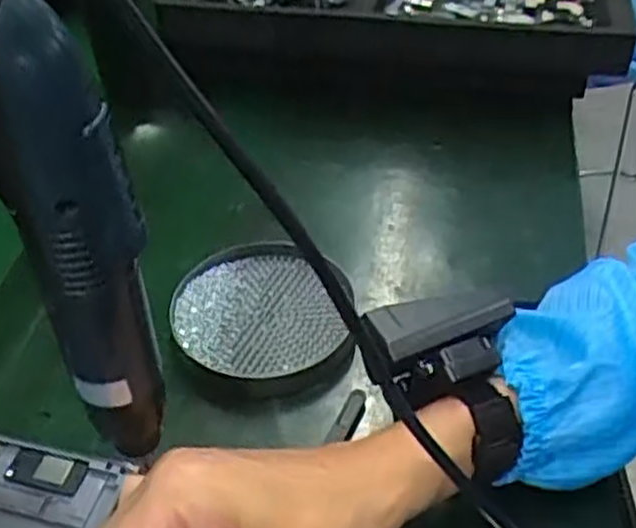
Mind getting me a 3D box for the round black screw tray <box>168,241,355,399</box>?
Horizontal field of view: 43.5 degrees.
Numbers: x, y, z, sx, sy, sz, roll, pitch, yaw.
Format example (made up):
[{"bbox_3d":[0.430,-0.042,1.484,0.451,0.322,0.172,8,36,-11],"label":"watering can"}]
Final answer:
[{"bbox_3d":[-0.034,0.034,0.501,0.109,0.025,0.113,-2,44,2],"label":"round black screw tray"}]

